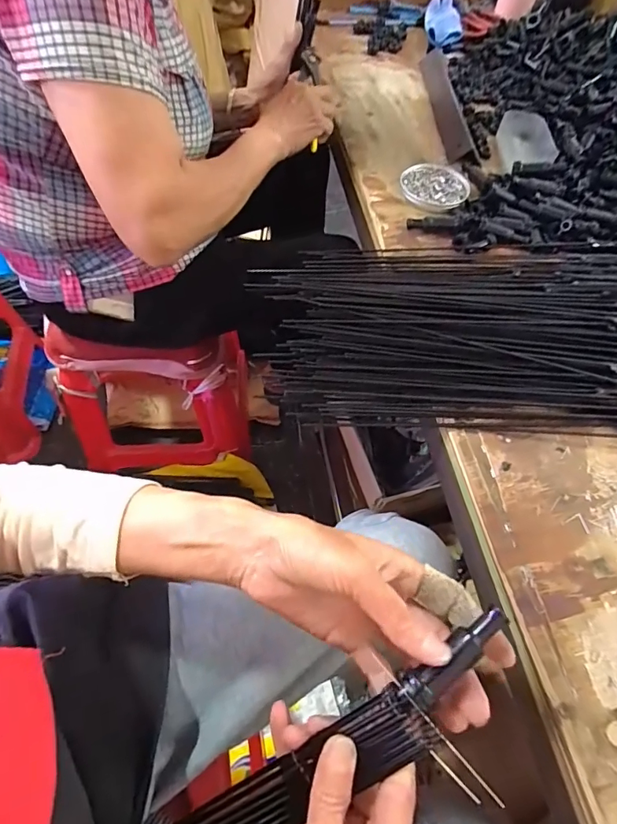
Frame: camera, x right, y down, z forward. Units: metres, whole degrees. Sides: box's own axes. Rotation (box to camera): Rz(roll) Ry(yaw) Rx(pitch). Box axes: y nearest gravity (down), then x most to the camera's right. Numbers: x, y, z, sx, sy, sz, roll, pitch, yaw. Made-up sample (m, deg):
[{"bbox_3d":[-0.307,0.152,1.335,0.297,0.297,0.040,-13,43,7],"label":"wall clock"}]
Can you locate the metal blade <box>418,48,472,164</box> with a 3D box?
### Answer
[{"bbox_3d":[0.218,-0.507,0.742,0.041,0.010,0.330,3,58,-6],"label":"metal blade"}]

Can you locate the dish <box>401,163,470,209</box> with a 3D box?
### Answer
[{"bbox_3d":[0.171,-0.306,0.622,0.090,0.008,0.085,0,60,0],"label":"dish"}]

